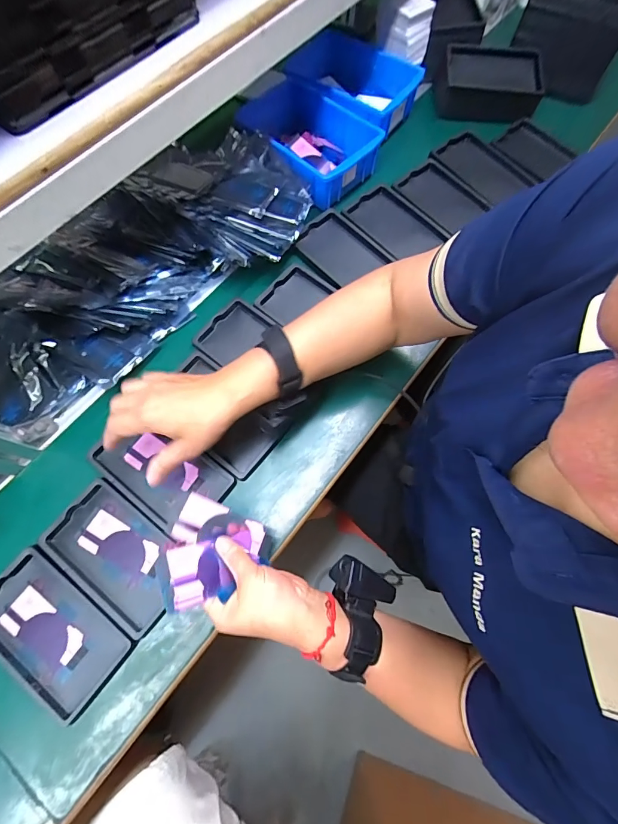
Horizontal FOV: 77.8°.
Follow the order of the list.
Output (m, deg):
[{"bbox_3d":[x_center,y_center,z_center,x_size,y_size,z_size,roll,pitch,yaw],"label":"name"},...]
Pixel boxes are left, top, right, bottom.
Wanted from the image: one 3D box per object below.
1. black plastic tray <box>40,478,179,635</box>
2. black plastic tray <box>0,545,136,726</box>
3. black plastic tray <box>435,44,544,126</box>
[{"bbox_3d":[-0.211,0.156,0.426,0.154,0.011,0.094,36,73,12],"label":"black plastic tray"},{"bbox_3d":[-0.267,0.227,0.395,0.154,0.016,0.100,35,73,12],"label":"black plastic tray"},{"bbox_3d":[0.314,-0.573,0.667,0.175,0.064,0.105,10,70,4],"label":"black plastic tray"}]

